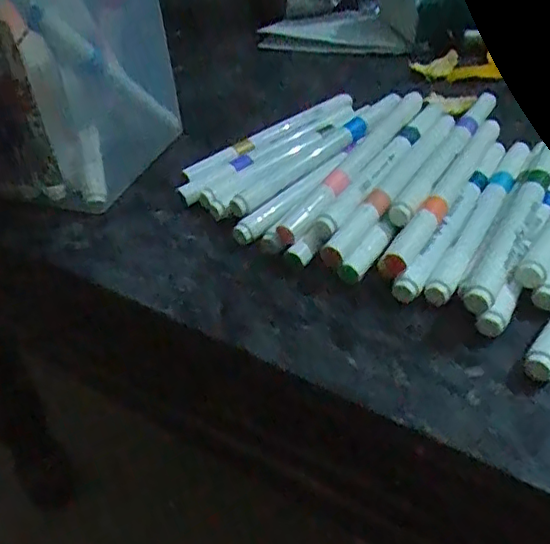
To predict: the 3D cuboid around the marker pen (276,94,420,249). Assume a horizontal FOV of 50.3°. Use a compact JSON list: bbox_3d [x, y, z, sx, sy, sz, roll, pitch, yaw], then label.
[{"bbox_3d":[0.045,-0.059,0.310,0.016,0.016,0.138,23,48,29],"label":"marker pen"}]

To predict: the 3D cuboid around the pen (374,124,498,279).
[{"bbox_3d":[0.088,-0.042,0.293,0.013,0.013,0.137,21,47,28],"label":"pen"}]

